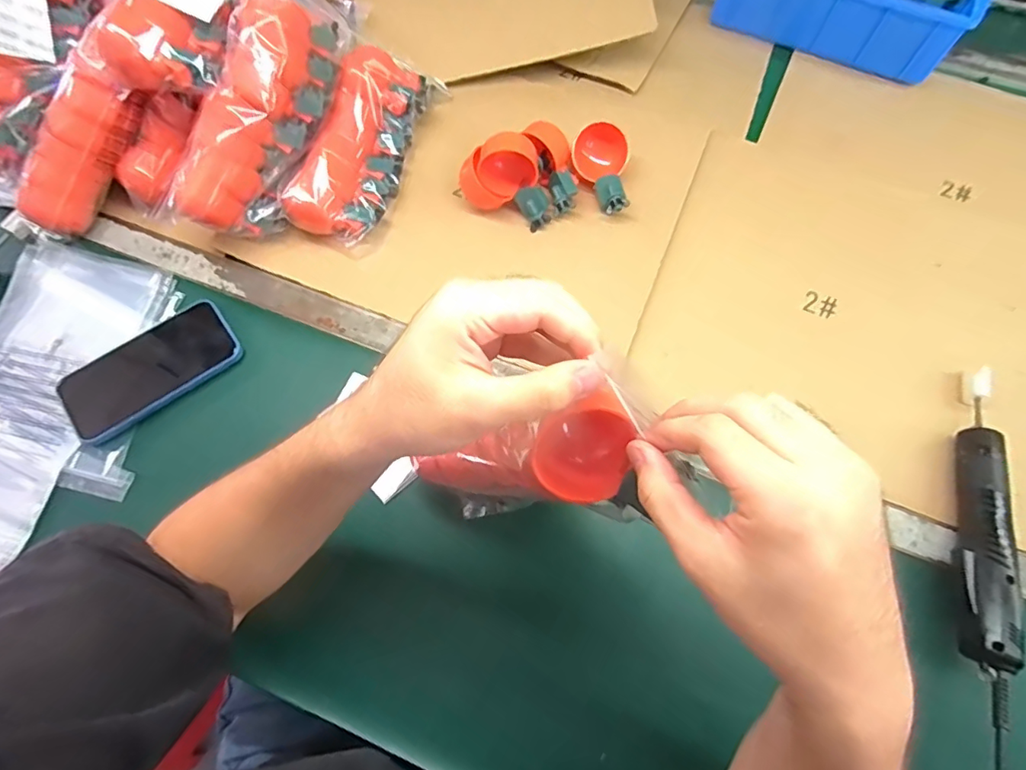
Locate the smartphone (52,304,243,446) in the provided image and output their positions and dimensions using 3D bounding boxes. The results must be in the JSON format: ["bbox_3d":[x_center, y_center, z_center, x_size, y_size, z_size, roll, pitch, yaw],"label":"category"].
[{"bbox_3d":[-0.351,-0.015,0.509,0.159,0.014,0.082,-36,72,-13],"label":"smartphone"}]

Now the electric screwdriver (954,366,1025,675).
[{"bbox_3d":[0.403,0.099,0.452,0.033,0.051,0.264,19,70,8],"label":"electric screwdriver"}]

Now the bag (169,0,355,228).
[{"bbox_3d":[-0.252,-0.277,0.520,0.066,0.092,0.259,27,87,11],"label":"bag"}]

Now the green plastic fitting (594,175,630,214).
[{"bbox_3d":[0.108,-0.207,0.579,0.027,0.025,0.044,-10,69,-4],"label":"green plastic fitting"}]

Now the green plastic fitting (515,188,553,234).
[{"bbox_3d":[0.023,-0.197,0.579,0.028,0.038,0.038,-35,72,-13],"label":"green plastic fitting"}]

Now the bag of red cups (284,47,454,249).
[{"bbox_3d":[-0.164,-0.274,0.587,0.088,0.077,0.248,15,69,6],"label":"bag of red cups"}]

